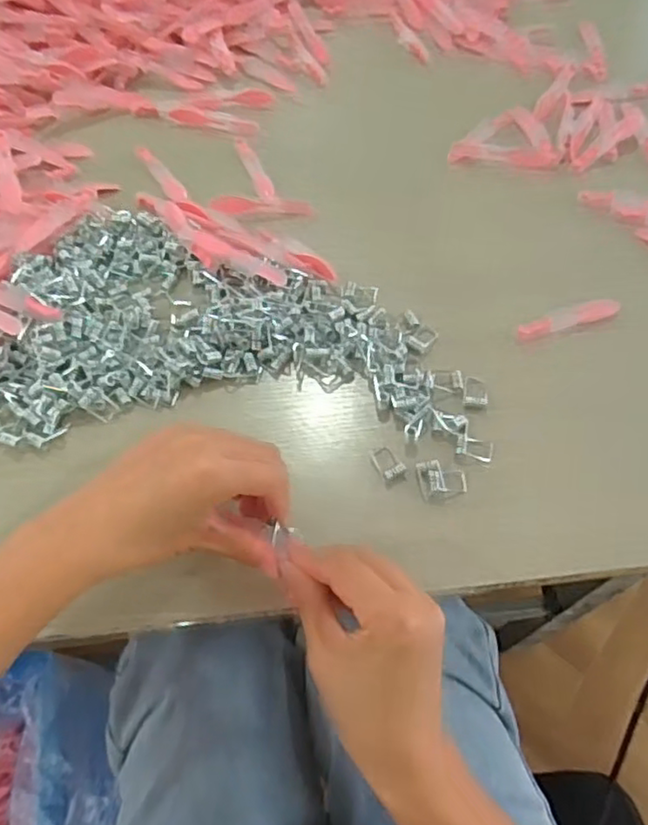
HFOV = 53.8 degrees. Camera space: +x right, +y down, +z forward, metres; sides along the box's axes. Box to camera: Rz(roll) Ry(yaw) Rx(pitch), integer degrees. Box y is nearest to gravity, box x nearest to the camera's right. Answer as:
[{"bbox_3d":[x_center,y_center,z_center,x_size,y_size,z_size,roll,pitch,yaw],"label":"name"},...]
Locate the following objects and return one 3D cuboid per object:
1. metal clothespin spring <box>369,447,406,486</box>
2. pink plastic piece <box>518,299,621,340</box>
[{"bbox_3d":[0.040,0.031,0.389,0.015,0.004,0.026,-22,63,-11],"label":"metal clothespin spring"},{"bbox_3d":[0.167,-0.065,0.439,0.075,0.008,0.016,-15,61,-7],"label":"pink plastic piece"}]

